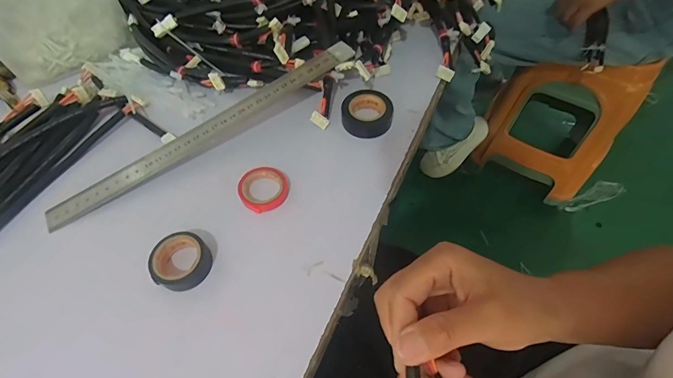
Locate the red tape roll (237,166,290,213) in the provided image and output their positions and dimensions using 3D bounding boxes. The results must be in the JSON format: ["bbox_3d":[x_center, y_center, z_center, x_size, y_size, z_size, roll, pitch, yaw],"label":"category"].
[{"bbox_3d":[-0.066,0.000,0.329,0.043,0.009,0.043,-1,58,1],"label":"red tape roll"}]

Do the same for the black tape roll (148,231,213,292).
[{"bbox_3d":[-0.125,0.059,0.291,0.040,0.020,0.044,-1,58,1],"label":"black tape roll"}]

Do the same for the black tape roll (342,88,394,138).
[{"bbox_3d":[0.032,-0.078,0.371,0.050,0.018,0.048,-1,58,1],"label":"black tape roll"}]

